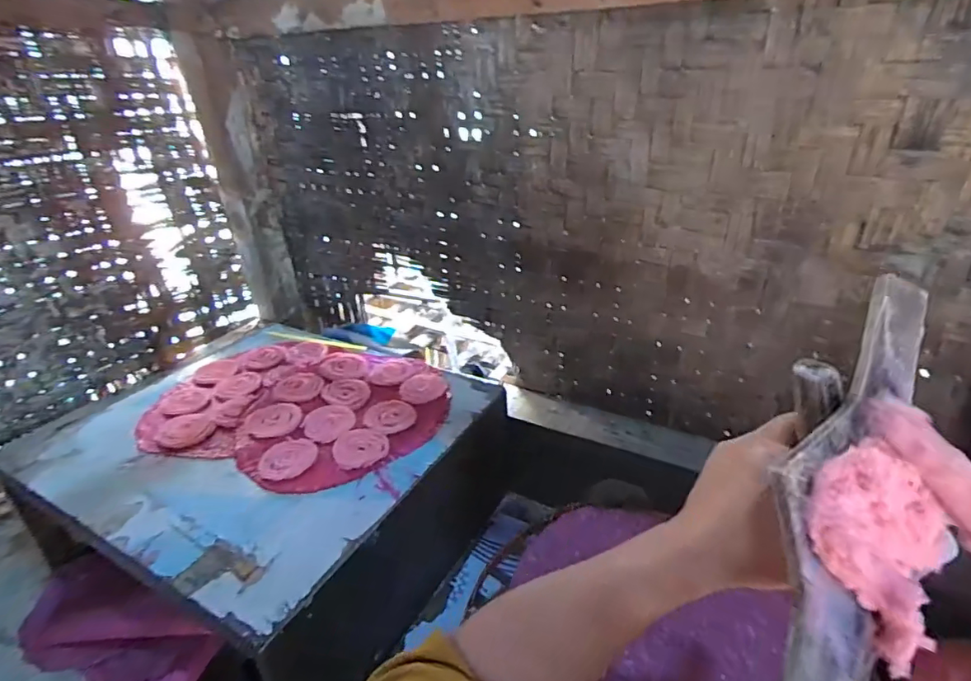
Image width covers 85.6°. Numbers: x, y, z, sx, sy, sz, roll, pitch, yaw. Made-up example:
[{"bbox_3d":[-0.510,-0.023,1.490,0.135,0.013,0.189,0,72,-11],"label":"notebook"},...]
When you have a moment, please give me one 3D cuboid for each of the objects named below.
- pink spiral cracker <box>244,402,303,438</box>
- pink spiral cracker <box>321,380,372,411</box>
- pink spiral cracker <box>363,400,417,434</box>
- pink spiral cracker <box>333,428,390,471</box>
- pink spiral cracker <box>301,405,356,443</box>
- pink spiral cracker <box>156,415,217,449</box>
[{"bbox_3d":[-0.339,0.125,0.833,0.085,0.008,0.084,-2,29,2],"label":"pink spiral cracker"},{"bbox_3d":[-0.240,0.093,0.899,0.079,0.013,0.082,-2,29,3],"label":"pink spiral cracker"},{"bbox_3d":[-0.153,0.121,0.840,0.083,0.007,0.078,-3,29,1],"label":"pink spiral cracker"},{"bbox_3d":[-0.185,0.159,0.777,0.078,0.010,0.082,-15,31,-20],"label":"pink spiral cracker"},{"bbox_3d":[-0.249,0.128,0.834,0.081,0.007,0.088,-20,33,-27],"label":"pink spiral cracker"},{"bbox_3d":[-0.474,0.141,0.827,0.076,0.012,0.084,-26,36,-35],"label":"pink spiral cracker"}]

